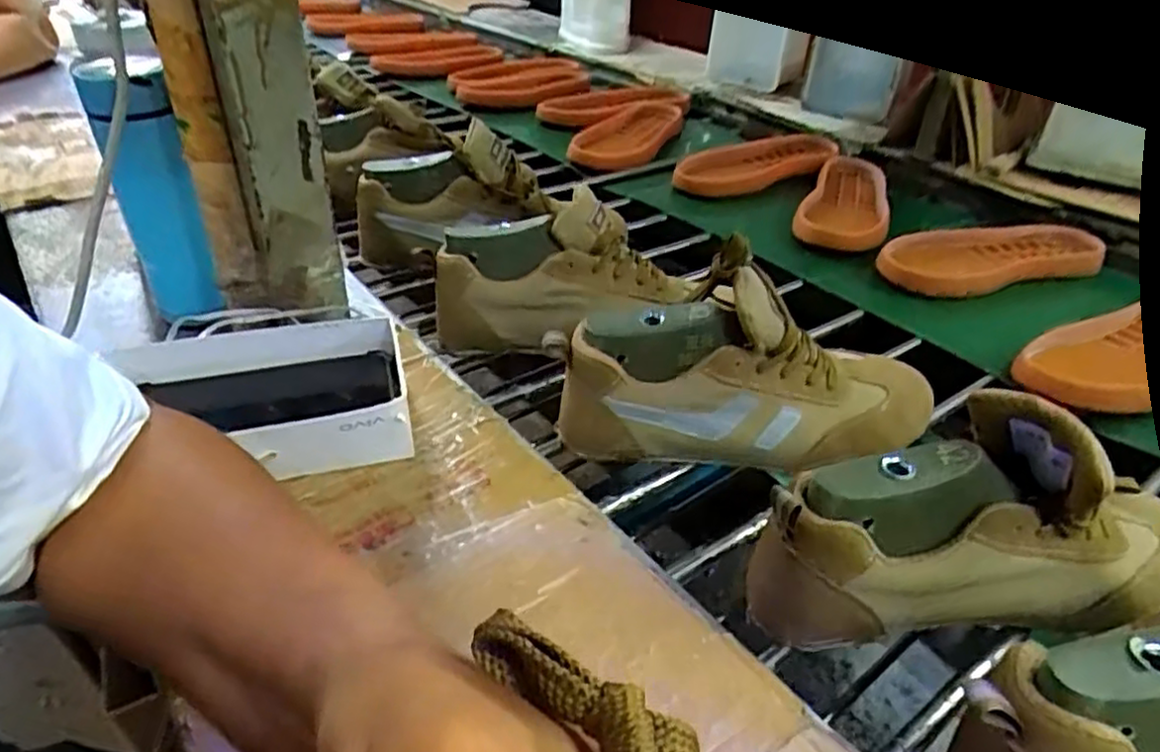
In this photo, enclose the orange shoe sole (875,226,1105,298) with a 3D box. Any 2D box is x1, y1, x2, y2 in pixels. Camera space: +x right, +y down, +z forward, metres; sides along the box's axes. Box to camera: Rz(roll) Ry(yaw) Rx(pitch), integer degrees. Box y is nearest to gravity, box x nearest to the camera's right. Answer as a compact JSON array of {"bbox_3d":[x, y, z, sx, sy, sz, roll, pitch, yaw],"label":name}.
[{"bbox_3d":[0.471,-0.139,0.821,0.292,0.044,0.108,-9,38,-18],"label":"orange shoe sole"}]

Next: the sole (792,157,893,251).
[{"bbox_3d":[0.360,-0.229,0.948,0.112,0.032,0.293,19,38,18],"label":"sole"}]

